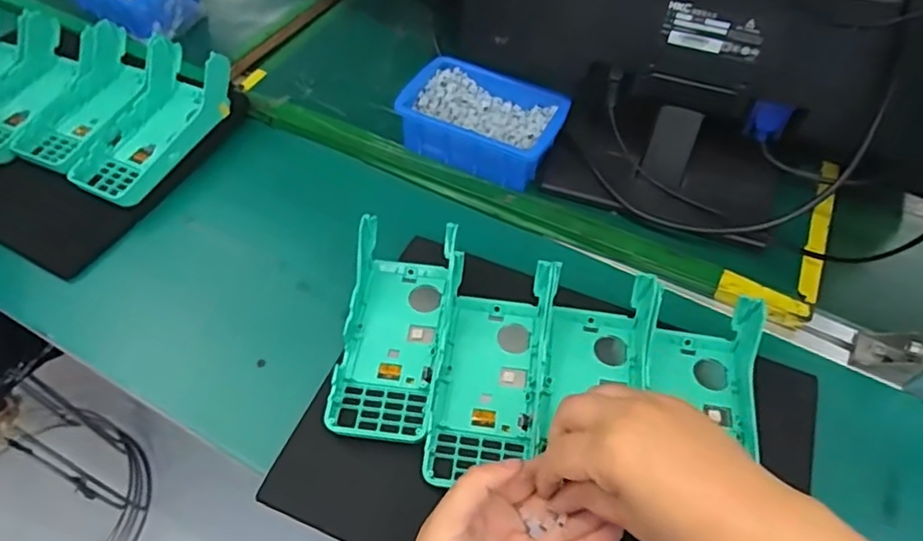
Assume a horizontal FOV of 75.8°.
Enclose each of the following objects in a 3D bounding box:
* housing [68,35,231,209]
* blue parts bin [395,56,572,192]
[{"bbox_3d":[-0.297,-0.145,0.567,0.085,0.066,0.158,23,56,14],"label":"housing"},{"bbox_3d":[0.022,-0.145,0.584,0.150,0.055,0.107,23,56,14],"label":"blue parts bin"}]

